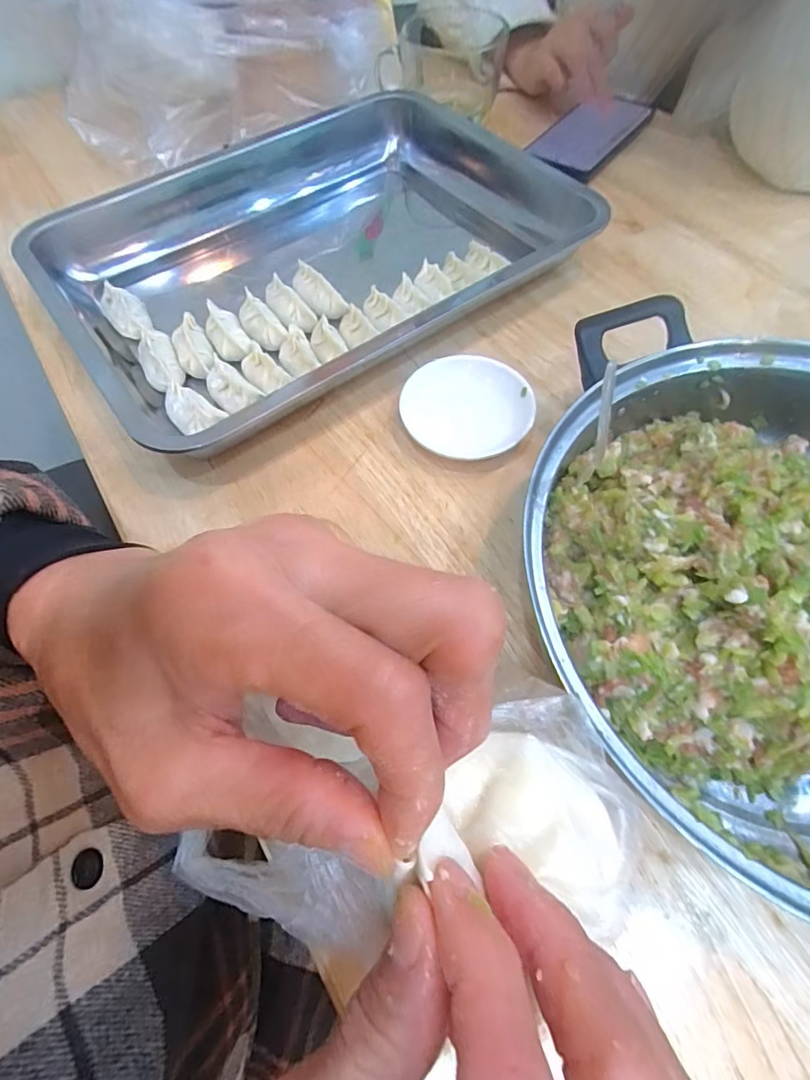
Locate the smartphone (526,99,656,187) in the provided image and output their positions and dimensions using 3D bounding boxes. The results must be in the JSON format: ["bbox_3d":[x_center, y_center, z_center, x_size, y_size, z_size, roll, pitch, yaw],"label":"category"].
[{"bbox_3d":[0.186,-0.412,0.485,0.074,0.014,0.161,35,69,11],"label":"smartphone"}]

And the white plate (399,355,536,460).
[{"bbox_3d":[0.041,-0.090,0.325,0.085,0.021,0.070,8,62,5],"label":"white plate"}]

